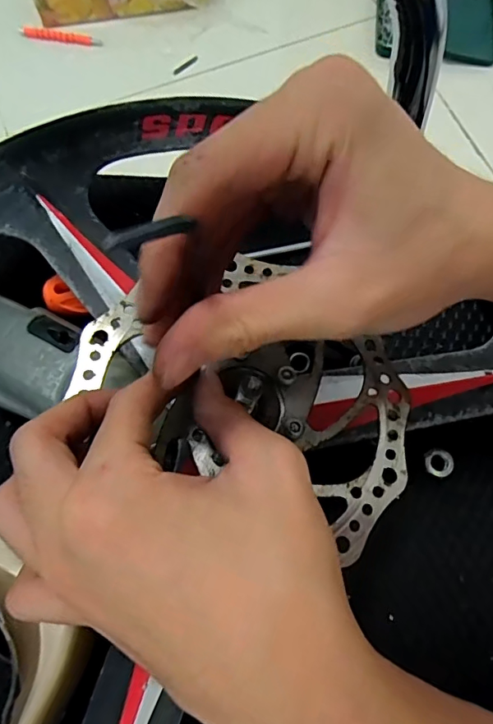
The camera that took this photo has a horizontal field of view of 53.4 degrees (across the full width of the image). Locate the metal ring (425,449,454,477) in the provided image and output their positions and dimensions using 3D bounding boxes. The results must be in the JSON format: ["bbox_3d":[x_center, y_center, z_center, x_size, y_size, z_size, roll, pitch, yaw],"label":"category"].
[{"bbox_3d":[0.111,0.058,0.281,0.016,0.004,0.015,0,72,-1],"label":"metal ring"}]

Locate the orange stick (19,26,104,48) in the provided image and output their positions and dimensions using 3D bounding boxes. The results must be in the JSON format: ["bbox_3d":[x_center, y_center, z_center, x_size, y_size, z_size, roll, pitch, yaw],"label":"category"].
[{"bbox_3d":[-0.376,-0.655,0.992,0.166,0.024,0.023,10,72,2],"label":"orange stick"}]

